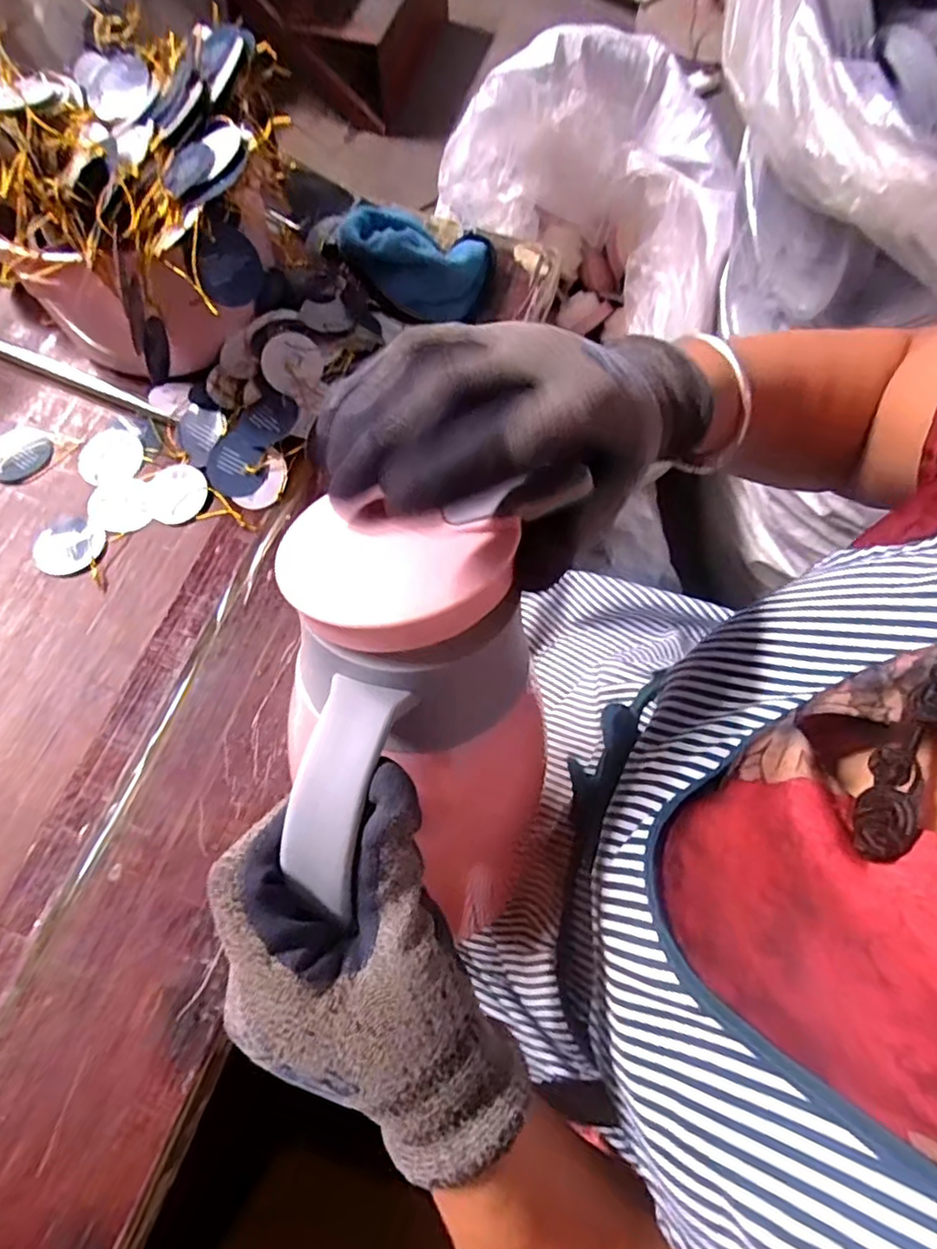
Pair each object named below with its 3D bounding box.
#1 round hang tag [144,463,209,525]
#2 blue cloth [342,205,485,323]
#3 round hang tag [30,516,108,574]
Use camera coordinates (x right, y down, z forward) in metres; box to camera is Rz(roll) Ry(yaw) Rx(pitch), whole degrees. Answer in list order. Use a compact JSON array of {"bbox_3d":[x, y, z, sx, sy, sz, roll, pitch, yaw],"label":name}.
[{"bbox_3d":[-0.242,-0.109,0.515,0.051,0.005,0.049,0,70,-1],"label":"round hang tag"},{"bbox_3d":[-0.050,-0.341,0.574,0.129,0.064,0.097,18,70,5],"label":"blue cloth"},{"bbox_3d":[-0.322,-0.062,0.499,0.049,0.004,0.049,0,70,-1],"label":"round hang tag"}]

